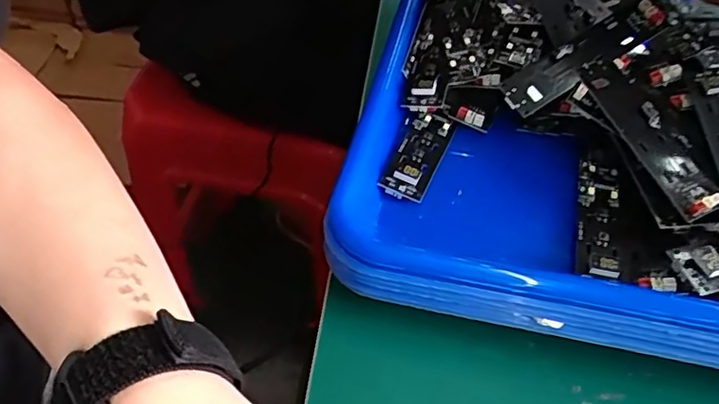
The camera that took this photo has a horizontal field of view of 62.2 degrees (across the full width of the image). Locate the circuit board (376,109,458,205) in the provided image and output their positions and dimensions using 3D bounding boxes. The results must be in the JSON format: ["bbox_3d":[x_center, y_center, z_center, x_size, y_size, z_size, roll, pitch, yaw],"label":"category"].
[{"bbox_3d":[0.031,-0.027,0.318,0.025,0.009,0.061,20,54,13],"label":"circuit board"}]

